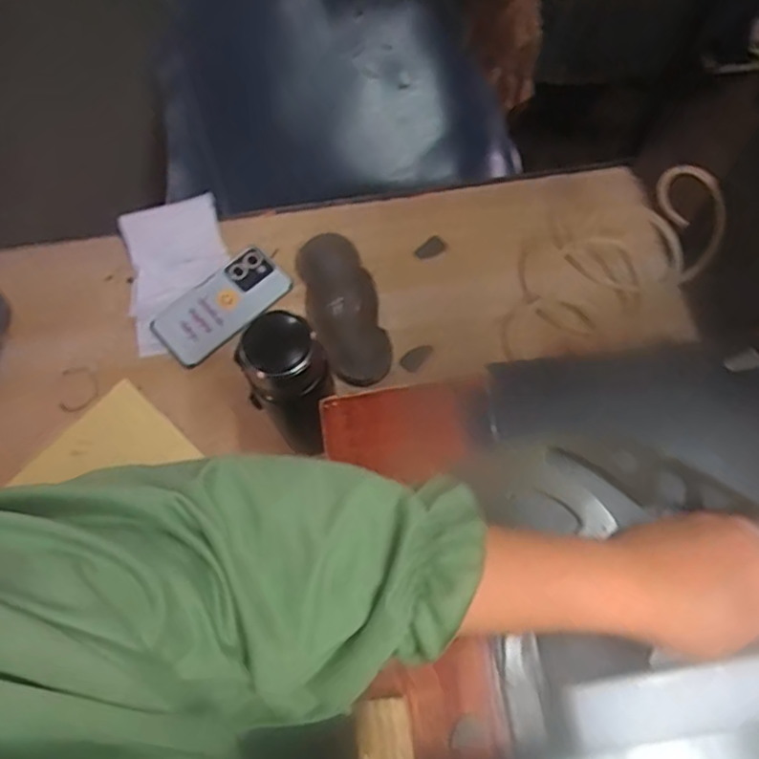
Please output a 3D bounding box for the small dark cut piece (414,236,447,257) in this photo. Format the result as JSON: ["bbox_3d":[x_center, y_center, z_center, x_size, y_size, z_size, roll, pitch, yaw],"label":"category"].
[{"bbox_3d":[0.063,-0.162,0.778,0.042,0.006,0.021,-32,72,-11],"label":"small dark cut piece"}]

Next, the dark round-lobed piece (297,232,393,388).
[{"bbox_3d":[-0.042,-0.086,0.737,0.083,0.023,0.197,-13,69,-4],"label":"dark round-lobed piece"}]

